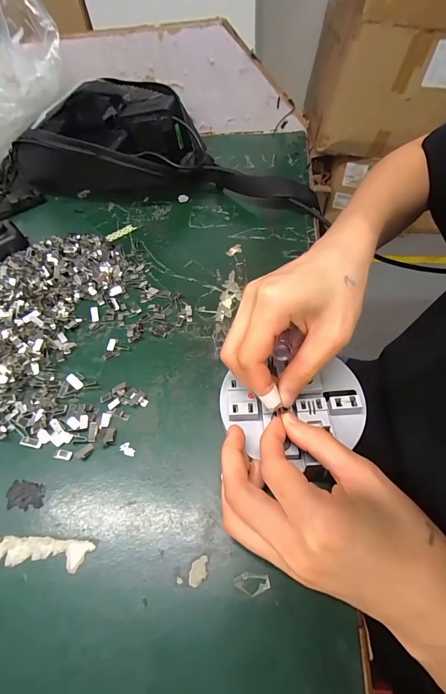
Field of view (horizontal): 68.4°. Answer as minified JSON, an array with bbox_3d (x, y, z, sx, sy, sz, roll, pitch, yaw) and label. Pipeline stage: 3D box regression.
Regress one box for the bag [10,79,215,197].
[{"bbox_3d":[-0.139,-0.266,0.436,0.246,0.092,0.156,23,59,19],"label":"bag"}]

